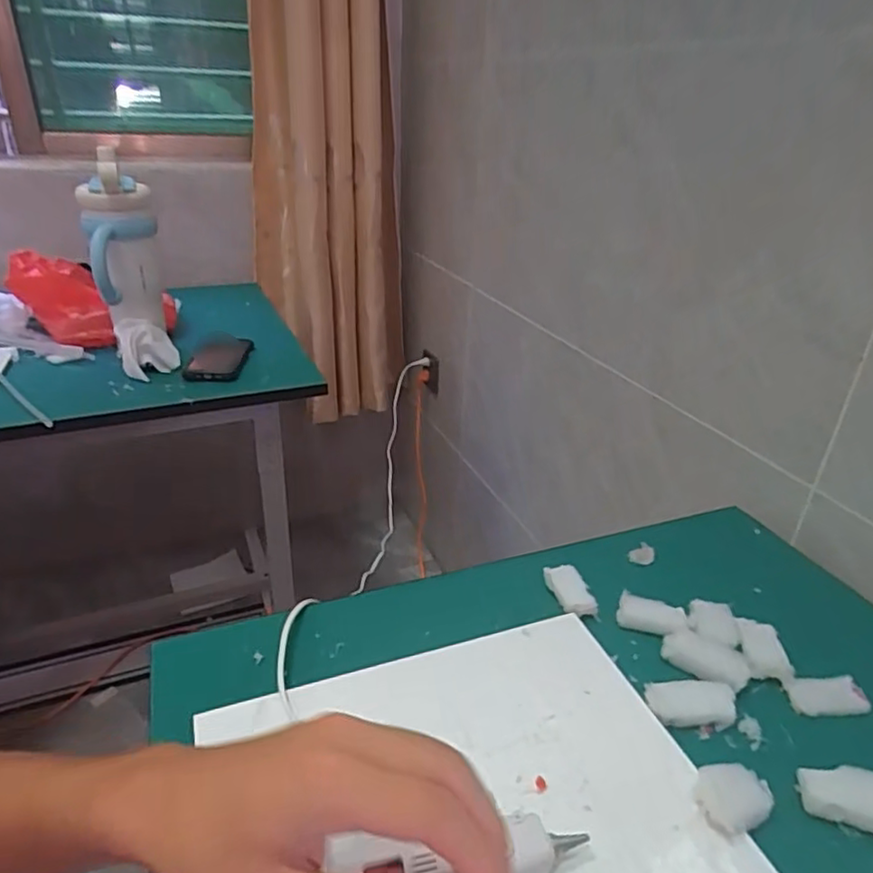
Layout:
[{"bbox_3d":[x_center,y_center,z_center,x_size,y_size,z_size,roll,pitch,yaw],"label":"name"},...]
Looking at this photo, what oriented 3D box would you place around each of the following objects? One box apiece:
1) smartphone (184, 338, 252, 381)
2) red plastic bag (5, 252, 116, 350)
[{"bbox_3d":[-0.346,-0.123,0.995,0.087,0.015,0.179,-1,29,-7],"label":"smartphone"},{"bbox_3d":[-0.608,-0.219,1.015,0.179,0.137,0.071,11,30,15],"label":"red plastic bag"}]

